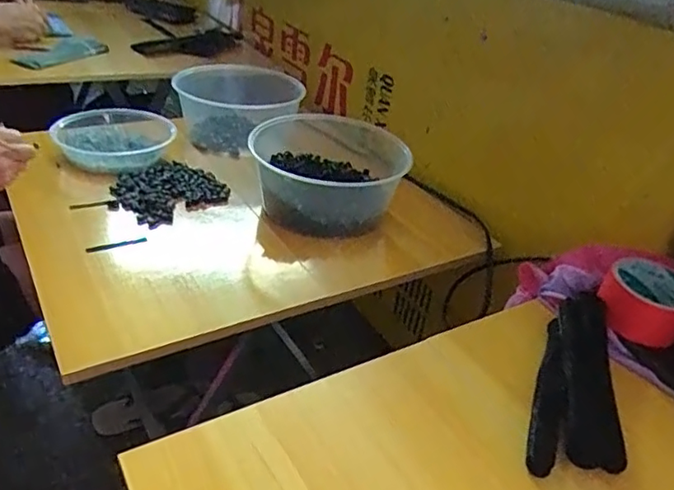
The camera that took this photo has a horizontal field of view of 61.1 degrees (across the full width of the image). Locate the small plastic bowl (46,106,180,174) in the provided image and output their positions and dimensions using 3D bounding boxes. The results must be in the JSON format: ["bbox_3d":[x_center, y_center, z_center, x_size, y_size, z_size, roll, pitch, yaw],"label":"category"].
[{"bbox_3d":[-0.354,-0.167,0.921,0.181,0.042,0.195,-13,37,-28],"label":"small plastic bowl"}]

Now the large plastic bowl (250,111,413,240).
[{"bbox_3d":[-0.017,-0.117,0.849,0.218,0.089,0.264,0,33,-12],"label":"large plastic bowl"}]

